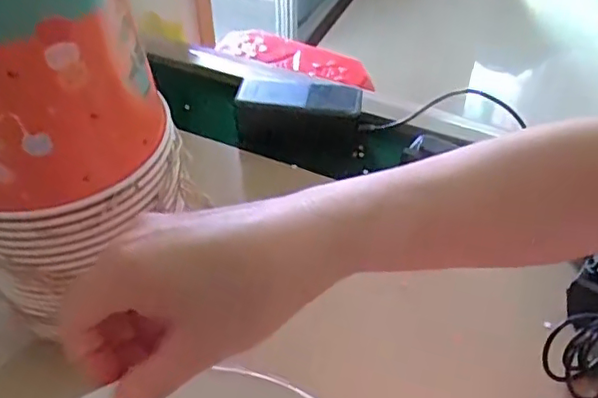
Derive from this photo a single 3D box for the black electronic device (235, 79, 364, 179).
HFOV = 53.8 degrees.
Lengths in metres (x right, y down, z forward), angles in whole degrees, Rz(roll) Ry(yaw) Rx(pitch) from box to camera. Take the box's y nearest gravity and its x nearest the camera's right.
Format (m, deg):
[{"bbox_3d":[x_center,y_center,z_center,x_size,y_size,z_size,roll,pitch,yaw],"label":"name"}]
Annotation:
[{"bbox_3d":[0.004,-0.080,0.635,0.136,0.074,0.058,14,46,14],"label":"black electronic device"}]

